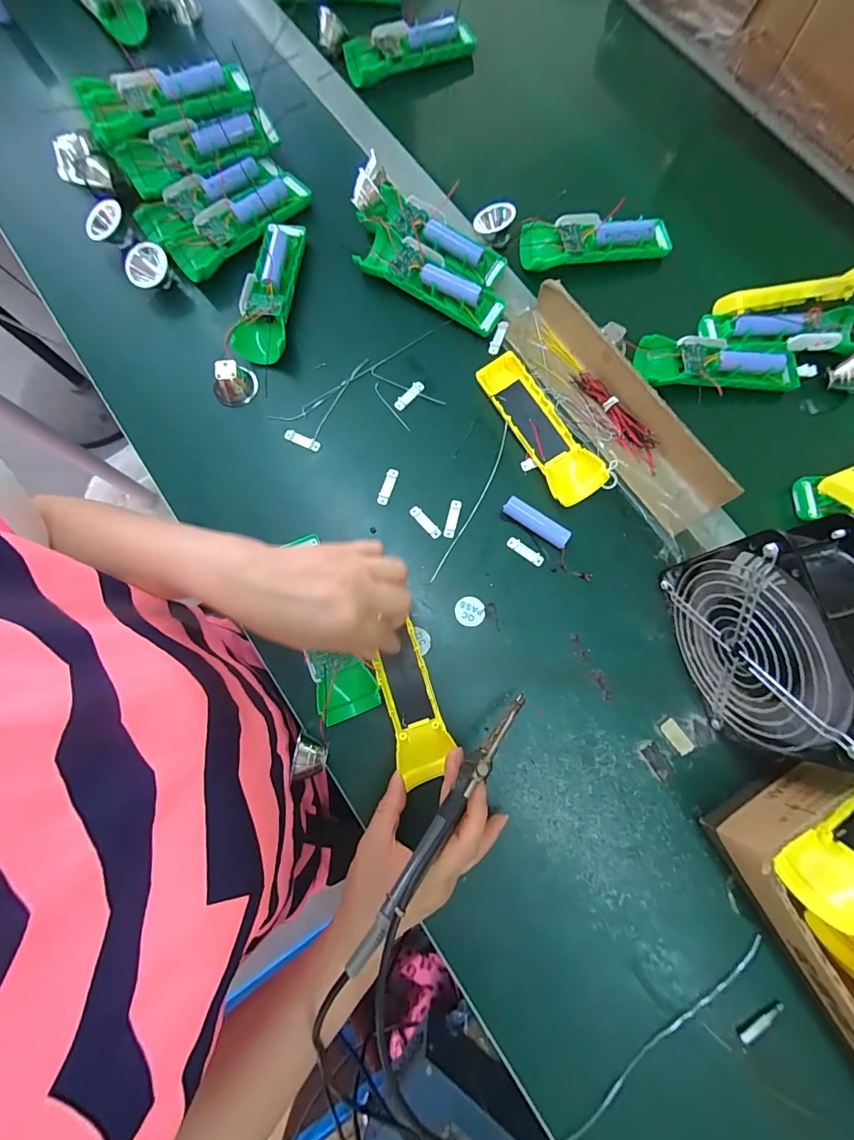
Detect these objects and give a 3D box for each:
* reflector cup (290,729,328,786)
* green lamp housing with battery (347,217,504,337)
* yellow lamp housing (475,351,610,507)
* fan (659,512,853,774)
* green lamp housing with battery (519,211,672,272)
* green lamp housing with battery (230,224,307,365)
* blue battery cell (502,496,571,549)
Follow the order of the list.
[{"bbox_3d":[-0.095,0.154,0.359,0.024,0.028,0.036,6,78,2],"label":"reflector cup"},{"bbox_3d":[0.003,-0.311,0.454,0.171,0.029,0.049,33,81,7],"label":"green lamp housing with battery"},{"bbox_3d":[0.108,-0.139,0.424,0.049,0.023,0.164,-31,80,-6],"label":"yellow lamp housing"},{"bbox_3d":[0.255,0.053,0.320,0.061,0.149,0.146,-13,79,-2],"label":"fan"},{"bbox_3d":[0.185,-0.361,0.472,0.165,0.021,0.052,-6,78,-1],"label":"green lamp housing with battery"},{"bbox_3d":[-0.163,-0.296,0.461,0.054,0.044,0.164,4,78,1],"label":"green lamp housing with battery"},{"bbox_3d":[0.103,-0.046,0.406,0.066,0.018,0.018,36,81,7],"label":"blue battery cell"}]

